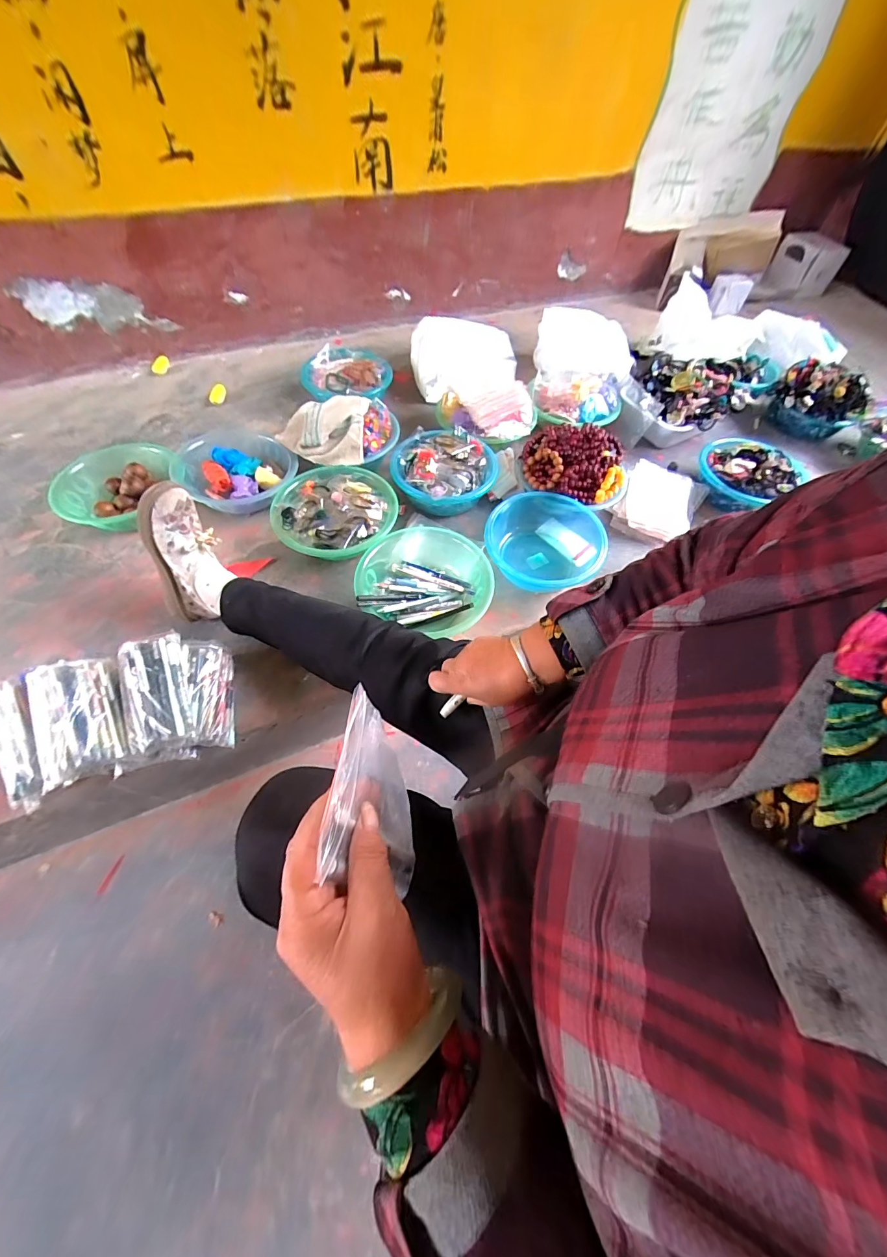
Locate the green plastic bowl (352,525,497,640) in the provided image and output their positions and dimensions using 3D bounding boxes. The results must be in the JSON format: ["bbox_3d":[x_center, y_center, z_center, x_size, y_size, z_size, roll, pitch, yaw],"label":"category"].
[{"bbox_3d":[-0.032,-0.094,0.758,0.239,0.080,0.205,6,57,1],"label":"green plastic bowl"}]

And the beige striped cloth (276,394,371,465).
[{"bbox_3d":[-0.262,-0.442,0.876,0.187,0.053,0.195,0,57,-3],"label":"beige striped cloth"}]

